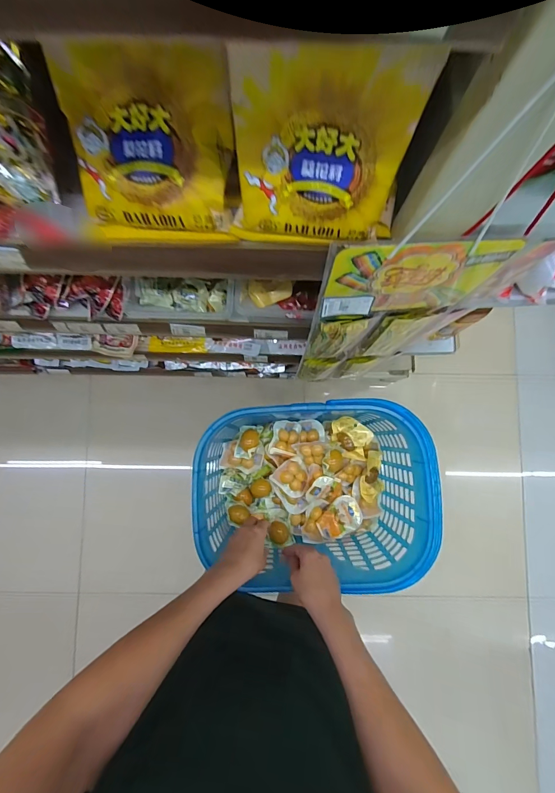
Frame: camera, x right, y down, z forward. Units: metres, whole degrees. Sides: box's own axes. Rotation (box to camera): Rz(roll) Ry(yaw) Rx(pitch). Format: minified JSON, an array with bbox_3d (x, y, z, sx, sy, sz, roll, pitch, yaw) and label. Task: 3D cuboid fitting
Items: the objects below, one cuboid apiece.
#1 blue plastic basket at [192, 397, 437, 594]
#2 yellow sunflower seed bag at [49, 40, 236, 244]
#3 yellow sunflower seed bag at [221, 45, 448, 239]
[{"bbox_3d":[0.064,0.170,0.658,0.390,0.178,0.301,-2,85,0],"label":"blue plastic basket"},{"bbox_3d":[-0.112,-0.209,0.318,0.140,0.050,0.122,0,126,-3],"label":"yellow sunflower seed bag"},{"bbox_3d":[0.037,-0.194,0.282,0.140,0.130,0.025,8,46,6],"label":"yellow sunflower seed bag"}]

